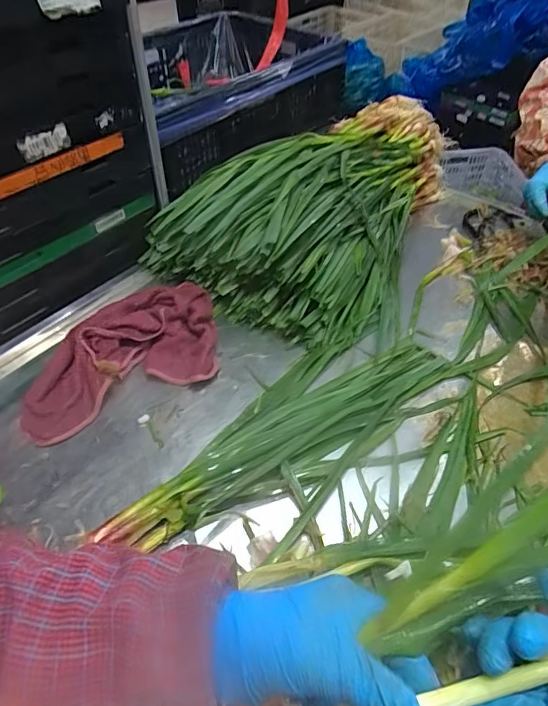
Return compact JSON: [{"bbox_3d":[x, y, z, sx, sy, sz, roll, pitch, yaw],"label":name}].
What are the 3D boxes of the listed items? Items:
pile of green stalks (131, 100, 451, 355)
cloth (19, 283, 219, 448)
[{"bbox_3d":[0.084,-0.309,0.934,0.418,0.158,0.620,23,51,18],"label":"pile of green stalks"},{"bbox_3d":[-0.223,-0.004,0.727,0.317,0.048,0.188,-24,53,-21],"label":"cloth"}]

